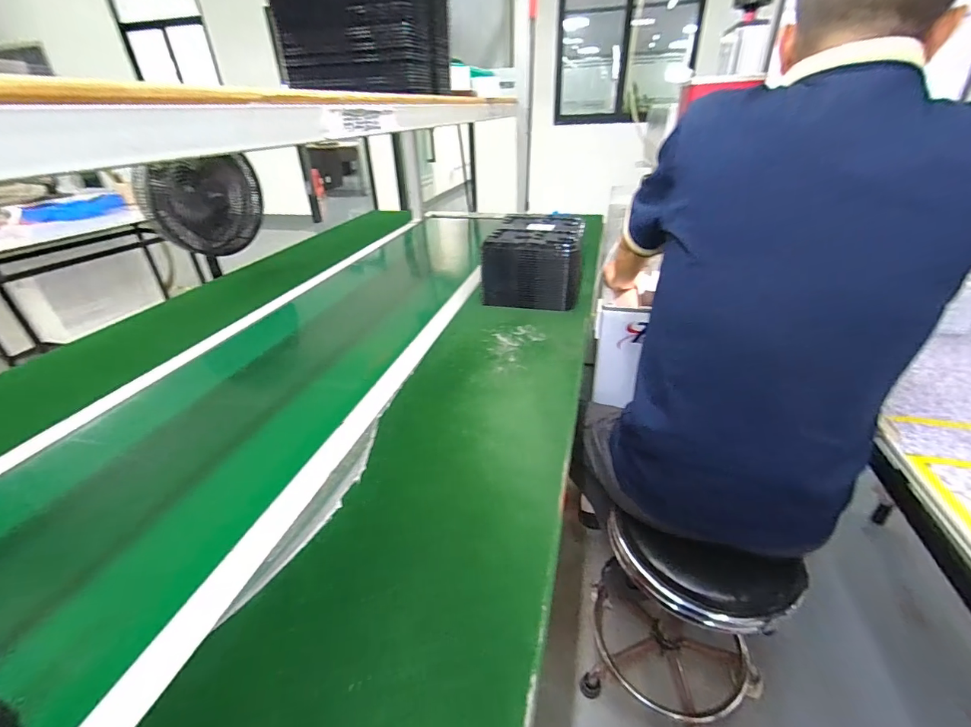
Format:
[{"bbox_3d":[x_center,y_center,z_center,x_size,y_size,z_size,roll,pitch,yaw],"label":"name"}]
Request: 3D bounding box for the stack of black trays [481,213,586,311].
[{"bbox_3d":[0.116,-0.241,1.005,0.206,0.150,0.218,6,32,13],"label":"stack of black trays"}]

